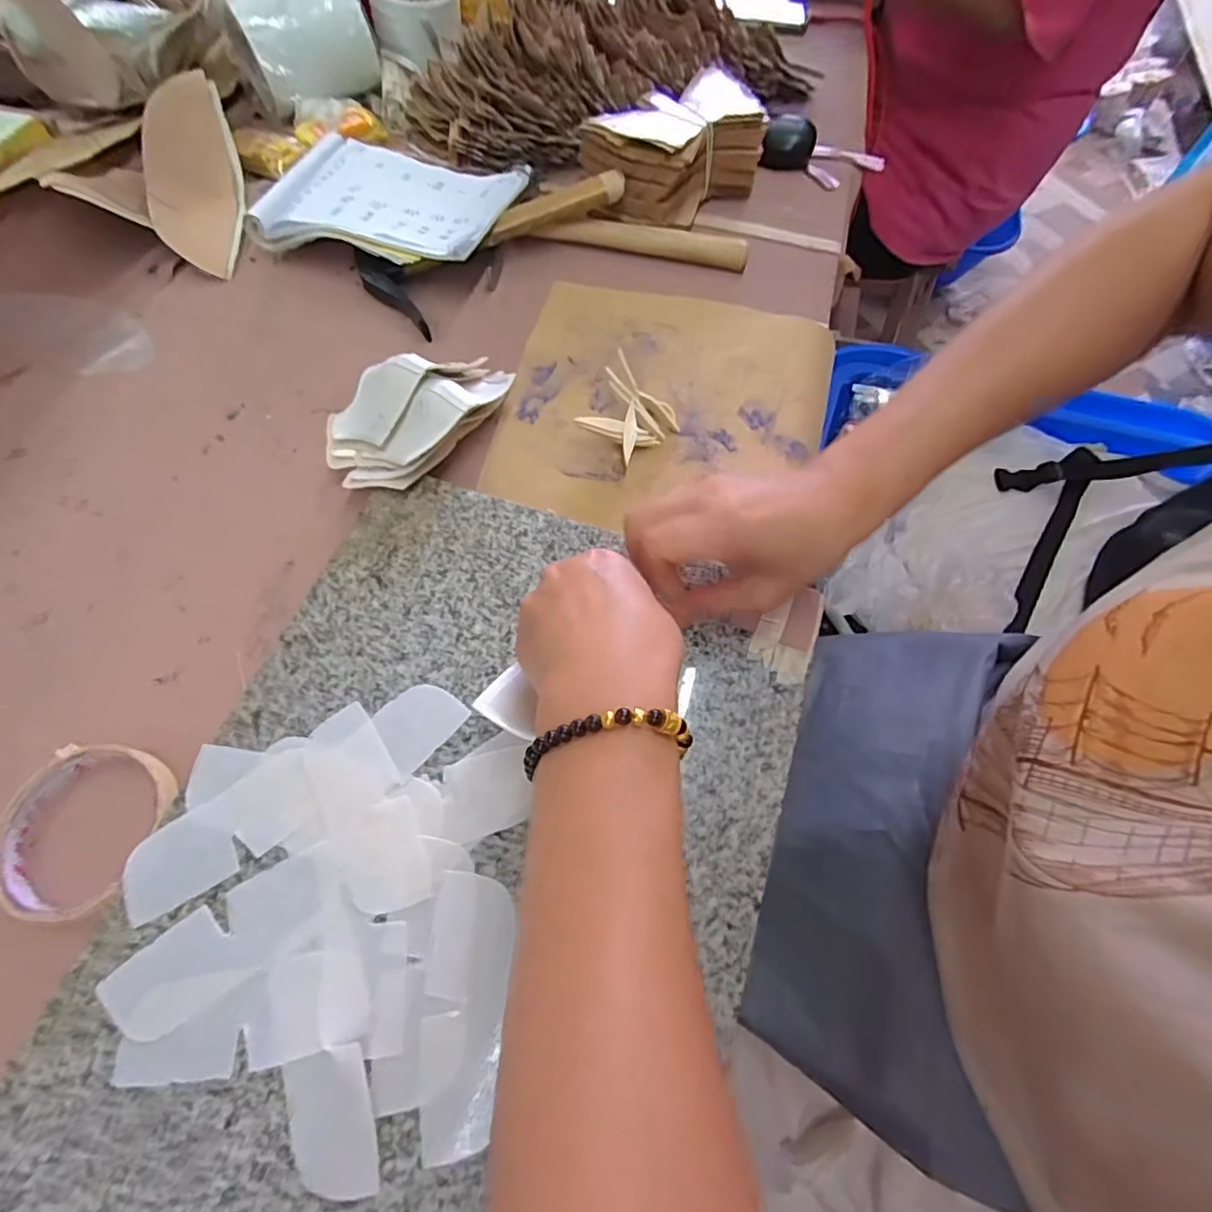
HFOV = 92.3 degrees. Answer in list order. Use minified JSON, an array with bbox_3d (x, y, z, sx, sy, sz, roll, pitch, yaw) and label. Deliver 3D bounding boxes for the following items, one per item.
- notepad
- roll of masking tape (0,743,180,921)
[{"bbox_3d":[-0.181,-0.357,0.505,0.199,0.024,0.158,14,60,4],"label":"notepad"},{"bbox_3d":[-0.280,0.115,0.306,0.089,0.017,0.087,1,65,-2],"label":"roll of masking tape"}]

